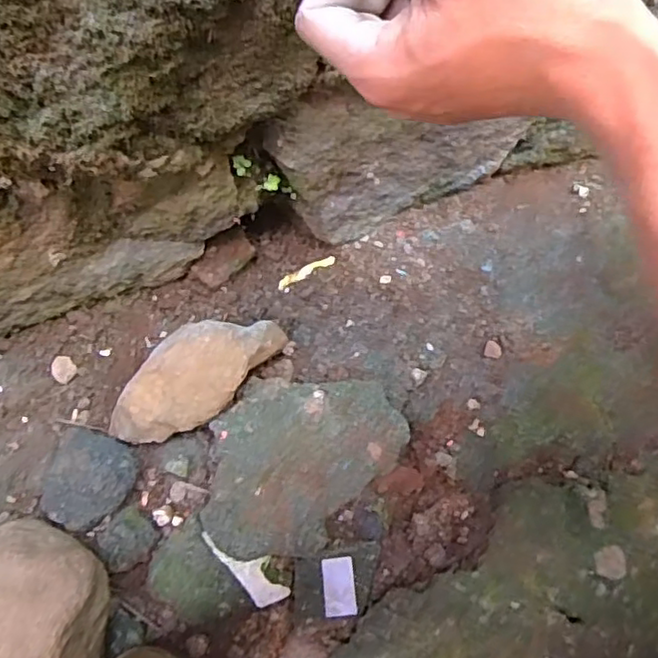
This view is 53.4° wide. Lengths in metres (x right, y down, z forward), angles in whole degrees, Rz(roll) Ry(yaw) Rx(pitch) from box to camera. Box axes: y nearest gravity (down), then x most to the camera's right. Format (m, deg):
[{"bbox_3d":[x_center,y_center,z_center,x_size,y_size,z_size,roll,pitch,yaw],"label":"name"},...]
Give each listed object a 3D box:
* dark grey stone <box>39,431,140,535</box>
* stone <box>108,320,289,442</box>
[{"bbox_3d":[-0.180,0.112,0.487,0.067,0.042,0.071,16,69,8],"label":"dark grey stone"},{"bbox_3d":[-0.106,0.041,0.487,0.158,0.052,0.068,-32,69,15],"label":"stone"}]

